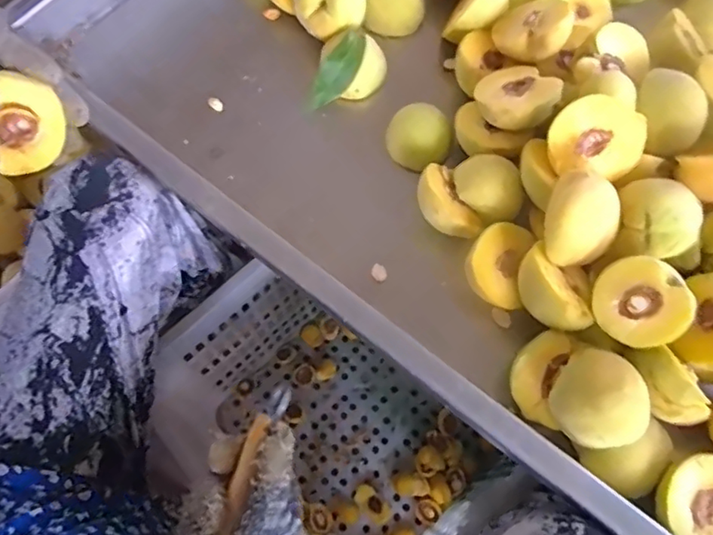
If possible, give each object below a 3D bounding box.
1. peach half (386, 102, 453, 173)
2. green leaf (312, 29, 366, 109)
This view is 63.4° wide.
[{"bbox_3d":[0.052,-0.114,0.503,0.047,0.031,0.055,-38,71,-12],"label":"peach half"},{"bbox_3d":[-0.016,-0.176,0.518,0.027,0.018,0.075,38,102,16],"label":"green leaf"}]

